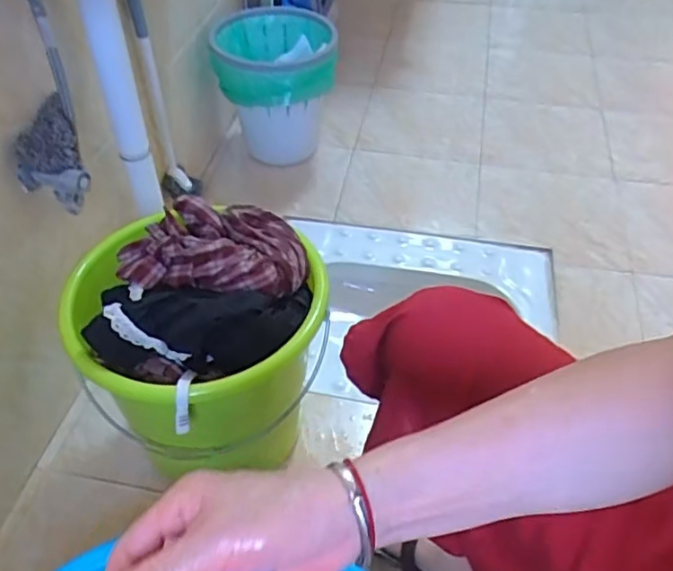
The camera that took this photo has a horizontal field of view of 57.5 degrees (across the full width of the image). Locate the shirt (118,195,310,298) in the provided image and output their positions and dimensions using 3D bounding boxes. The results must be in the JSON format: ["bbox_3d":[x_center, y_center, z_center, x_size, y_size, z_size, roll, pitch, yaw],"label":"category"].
[{"bbox_3d":[-0.150,-0.050,0.746,0.225,0.075,0.143,5,46,6],"label":"shirt"}]

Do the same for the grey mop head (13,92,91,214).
[{"bbox_3d":[-0.367,-0.157,0.788,0.082,0.129,0.085,-22,49,-19],"label":"grey mop head"}]

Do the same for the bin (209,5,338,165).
[{"bbox_3d":[-0.123,-0.397,1.300,0.236,0.291,0.209,-7,46,-5],"label":"bin"}]

